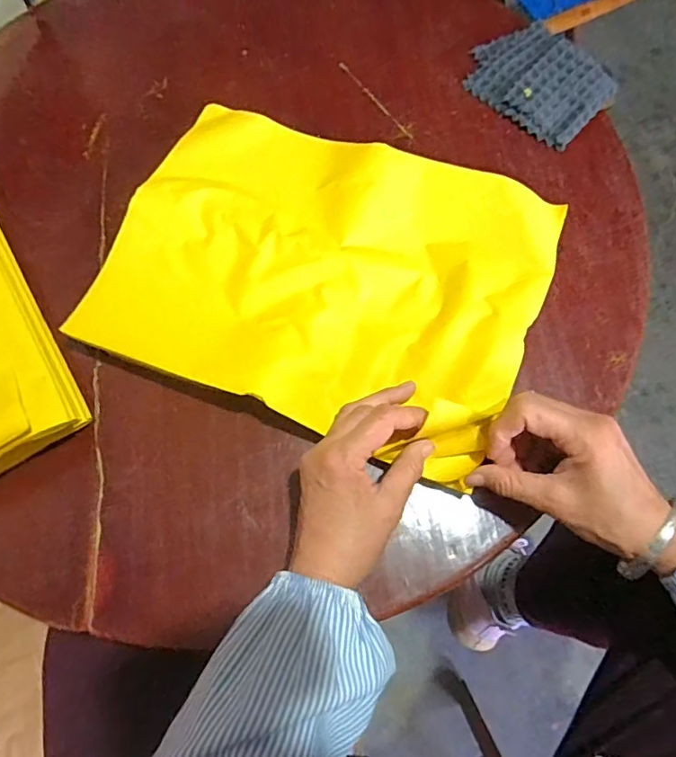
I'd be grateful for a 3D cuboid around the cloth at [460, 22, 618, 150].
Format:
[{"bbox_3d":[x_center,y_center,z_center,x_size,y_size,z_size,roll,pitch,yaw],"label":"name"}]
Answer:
[{"bbox_3d":[0.204,-0.305,0.527,0.104,0.024,0.137,-43,77,-13],"label":"cloth"}]

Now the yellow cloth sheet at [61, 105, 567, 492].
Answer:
[{"bbox_3d":[-0.011,-0.093,0.426,0.339,0.023,0.255,21,73,6],"label":"yellow cloth sheet"}]

